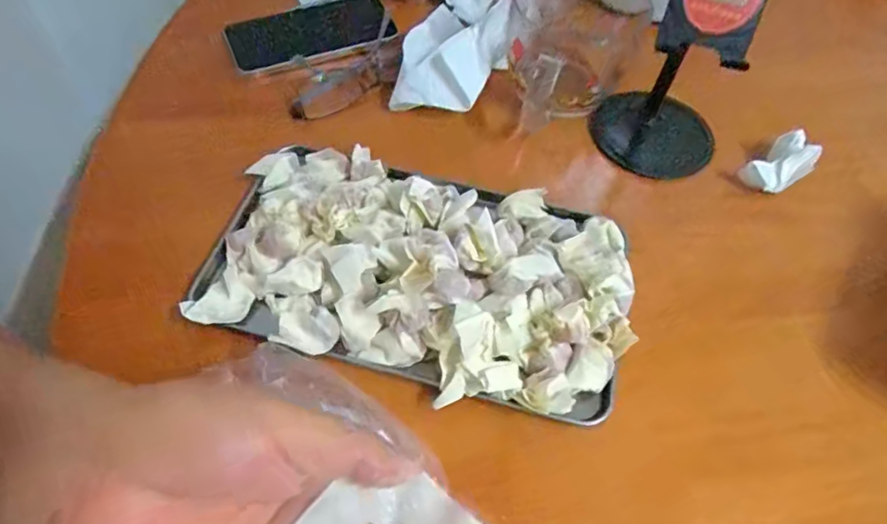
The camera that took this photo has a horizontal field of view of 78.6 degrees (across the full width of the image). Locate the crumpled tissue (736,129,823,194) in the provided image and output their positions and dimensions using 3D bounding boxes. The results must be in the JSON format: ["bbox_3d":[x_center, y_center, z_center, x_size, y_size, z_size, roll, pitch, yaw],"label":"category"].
[{"bbox_3d":[0.254,-0.072,0.410,0.050,0.031,0.033,-32,64,-22],"label":"crumpled tissue"}]

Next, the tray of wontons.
[{"bbox_3d":[-0.015,0.001,0.347,0.268,0.038,0.165,18,57,8],"label":"tray of wontons"}]

